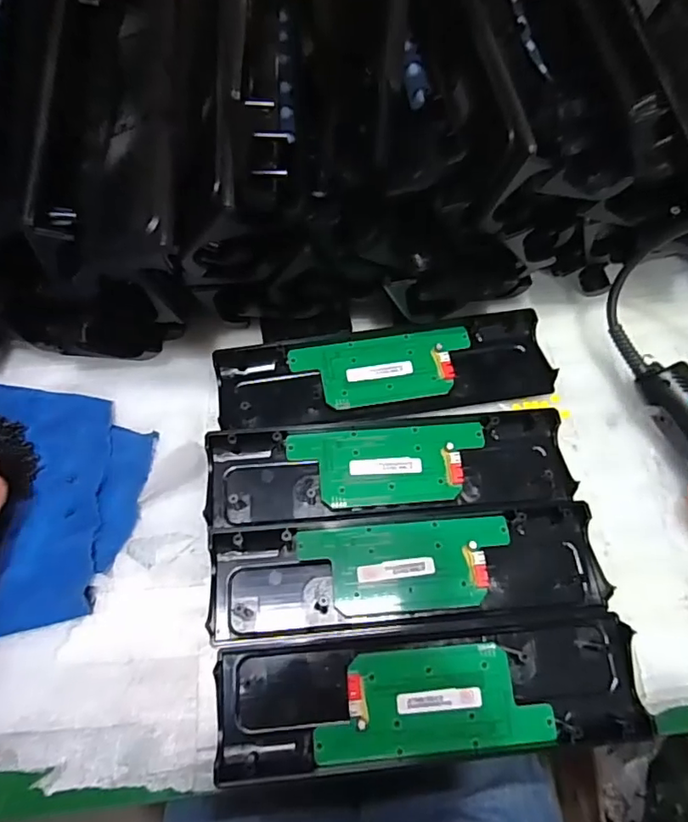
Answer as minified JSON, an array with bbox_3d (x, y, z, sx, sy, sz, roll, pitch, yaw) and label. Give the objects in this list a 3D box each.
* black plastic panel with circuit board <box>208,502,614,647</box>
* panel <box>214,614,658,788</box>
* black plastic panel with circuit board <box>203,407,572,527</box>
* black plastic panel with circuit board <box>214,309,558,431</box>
[{"bbox_3d":[0.042,0.102,0.347,0.244,0.013,0.067,-4,67,-5],"label":"black plastic panel with circuit board"},{"bbox_3d":[0.052,0.164,0.316,0.243,0.019,0.068,-3,67,-4],"label":"panel"},{"bbox_3d":[0.033,0.037,0.375,0.246,0.015,0.071,-3,67,-4],"label":"black plastic panel with circuit board"},{"bbox_3d":[0.032,-0.032,0.409,0.247,0.013,0.064,-7,67,-6],"label":"black plastic panel with circuit board"}]

